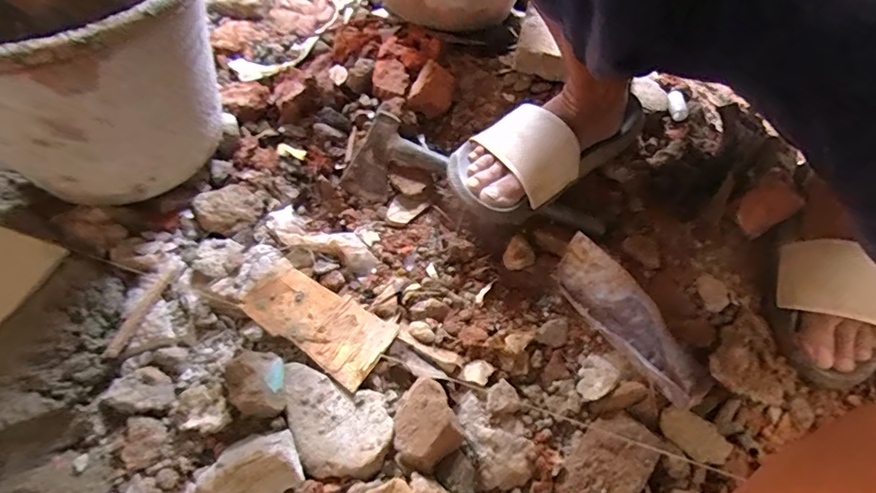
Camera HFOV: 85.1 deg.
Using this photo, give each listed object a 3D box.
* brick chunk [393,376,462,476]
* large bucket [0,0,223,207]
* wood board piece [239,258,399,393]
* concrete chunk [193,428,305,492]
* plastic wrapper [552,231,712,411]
[{"bbox_3d":[-0.013,0.147,0.396,0.050,0.025,0.066,-16,60,-14],"label":"brick chunk"},{"bbox_3d":[-0.336,-0.172,0.436,0.292,0.206,0.244,34,61,16],"label":"large bucket"},{"bbox_3d":[-0.113,0.068,0.447,0.139,0.009,0.068,29,59,14],"label":"wood board piece"},{"bbox_3d":[-0.147,0.175,0.370,0.075,0.025,0.049,-23,62,-18],"label":"concrete chunk"},{"bbox_3d":[0.177,0.066,0.444,0.048,0.030,0.171,-30,64,-21],"label":"plastic wrapper"}]

